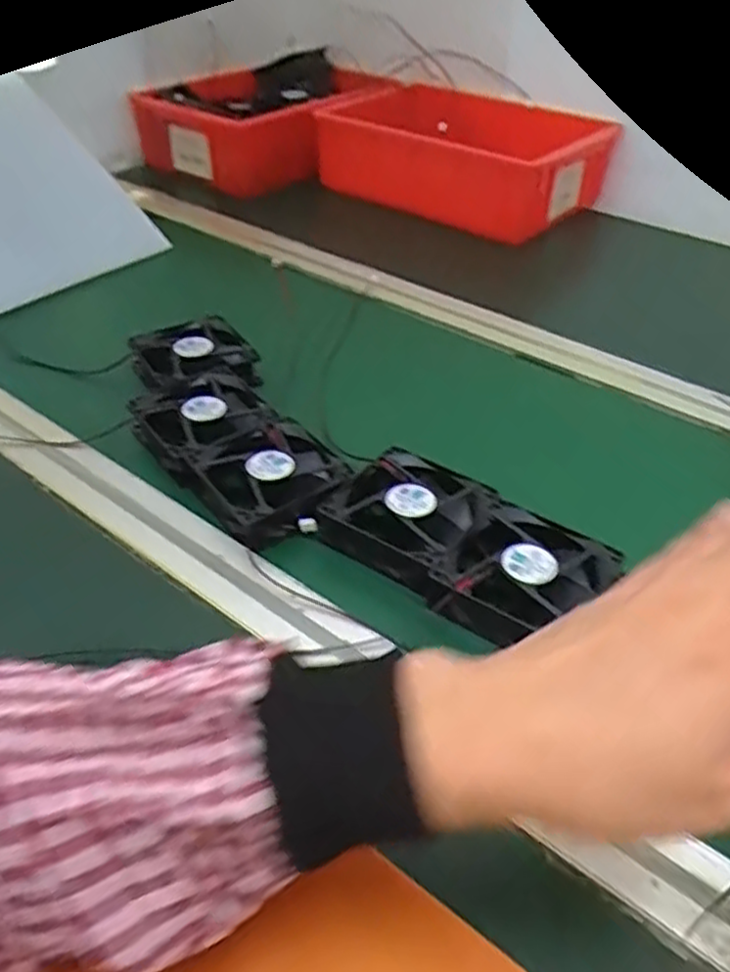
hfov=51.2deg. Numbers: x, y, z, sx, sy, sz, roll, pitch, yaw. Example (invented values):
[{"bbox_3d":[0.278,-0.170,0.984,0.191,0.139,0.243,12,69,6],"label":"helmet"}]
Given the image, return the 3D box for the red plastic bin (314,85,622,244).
[{"bbox_3d":[0.114,-0.370,0.860,0.262,0.092,0.210,29,47,30],"label":"red plastic bin"}]

